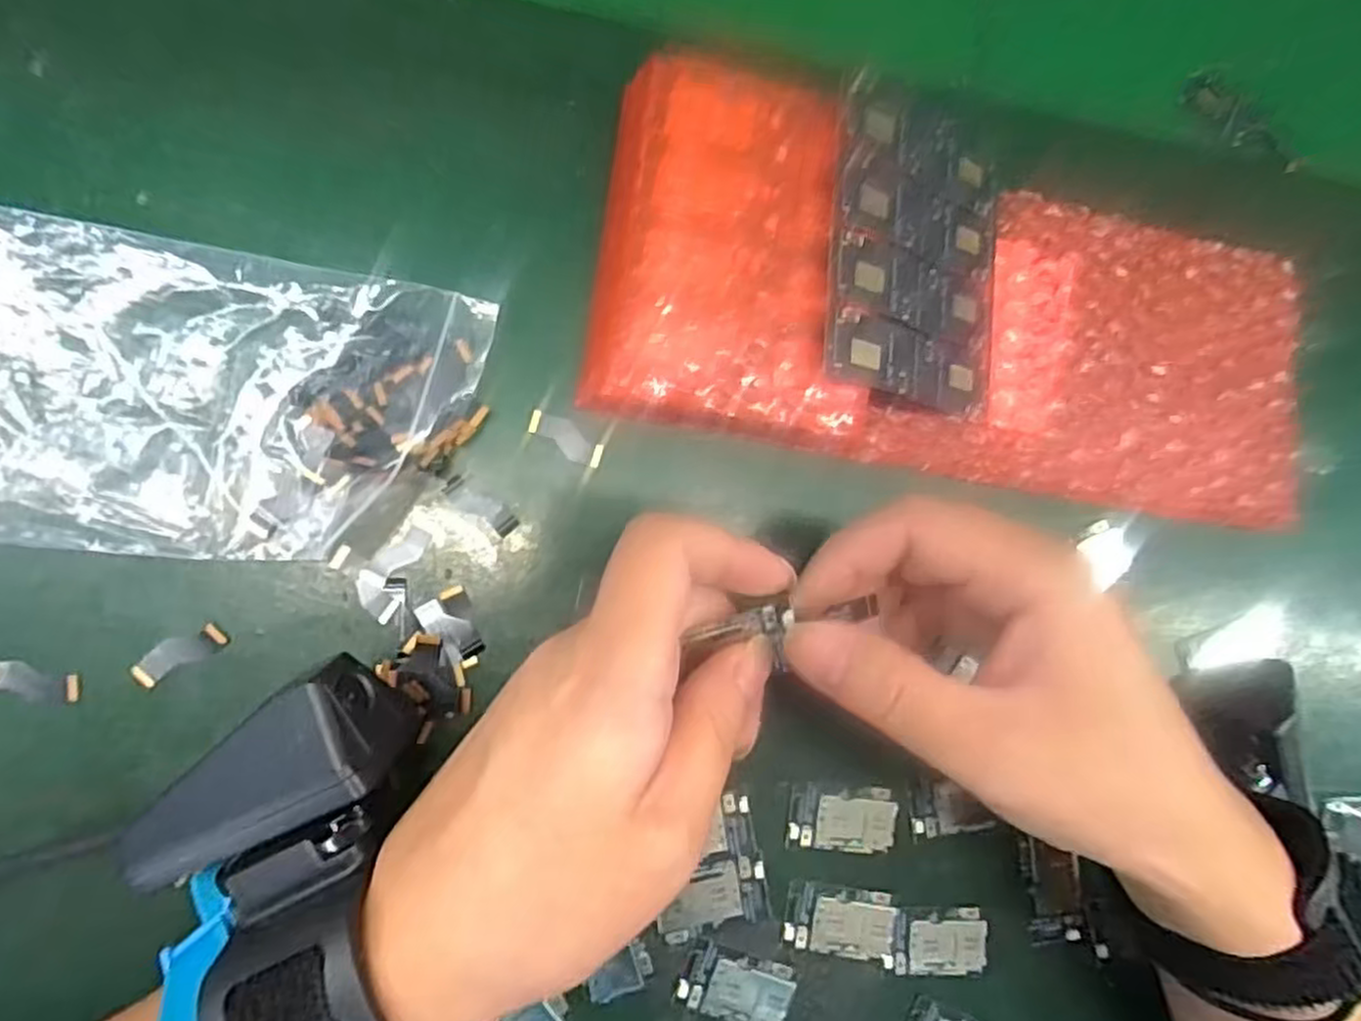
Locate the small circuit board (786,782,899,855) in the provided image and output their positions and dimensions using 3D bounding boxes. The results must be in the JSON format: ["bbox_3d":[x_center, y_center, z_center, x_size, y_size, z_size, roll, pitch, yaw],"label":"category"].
[{"bbox_3d":[0.057,0.107,0.259,0.038,0.004,0.022,7,87,-9],"label":"small circuit board"}]

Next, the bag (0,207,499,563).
[{"bbox_3d":[-0.139,-0.034,0.230,0.146,0.014,0.095,6,87,-9],"label":"bag"}]

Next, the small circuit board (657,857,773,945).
[{"bbox_3d":[0.011,0.130,0.250,0.037,0.004,0.023,-10,89,-10],"label":"small circuit board"}]

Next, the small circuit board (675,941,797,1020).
[{"bbox_3d":[0.019,0.160,0.248,0.039,0.004,0.022,20,84,-8],"label":"small circuit board"}]

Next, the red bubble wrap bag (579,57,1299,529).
[{"bbox_3d":[0.105,-0.071,0.266,0.266,0.029,0.120,8,86,-9],"label":"red bubble wrap bag"}]

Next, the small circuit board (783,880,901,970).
[{"bbox_3d":[0.056,0.141,0.256,0.041,0.004,0.023,13,86,-9],"label":"small circuit board"}]

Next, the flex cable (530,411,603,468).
[{"bbox_3d":[-0.039,-0.025,0.253,0.027,0.004,0.010,36,82,-7],"label":"flex cable"}]

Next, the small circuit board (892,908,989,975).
[{"bbox_3d":[0.092,0.151,0.261,0.034,0.004,0.022,5,87,-9],"label":"small circuit board"}]

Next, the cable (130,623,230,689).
[{"bbox_3d":[-0.155,0.044,0.229,0.028,0.004,0.011,-29,93,-10],"label":"cable"}]

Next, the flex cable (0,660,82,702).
[{"bbox_3d":[-0.194,0.051,0.221,0.027,0.004,0.009,10,86,-9],"label":"flex cable"}]

